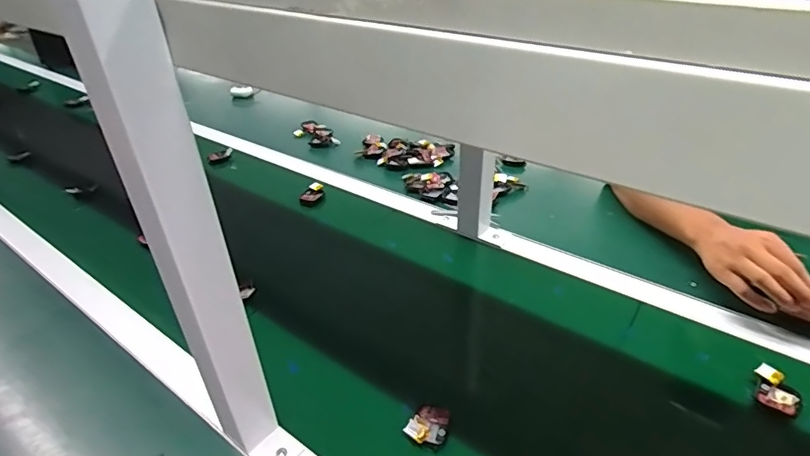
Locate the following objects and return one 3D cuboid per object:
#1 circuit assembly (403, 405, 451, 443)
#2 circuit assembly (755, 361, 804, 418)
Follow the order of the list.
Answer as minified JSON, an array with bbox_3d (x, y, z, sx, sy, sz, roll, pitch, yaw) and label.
[{"bbox_3d":[0.025,0.199,0.486,0.037,0.025,0.043,14,38,23],"label":"circuit assembly"},{"bbox_3d":[0.388,0.168,0.504,0.037,0.015,0.045,15,38,23],"label":"circuit assembly"}]

